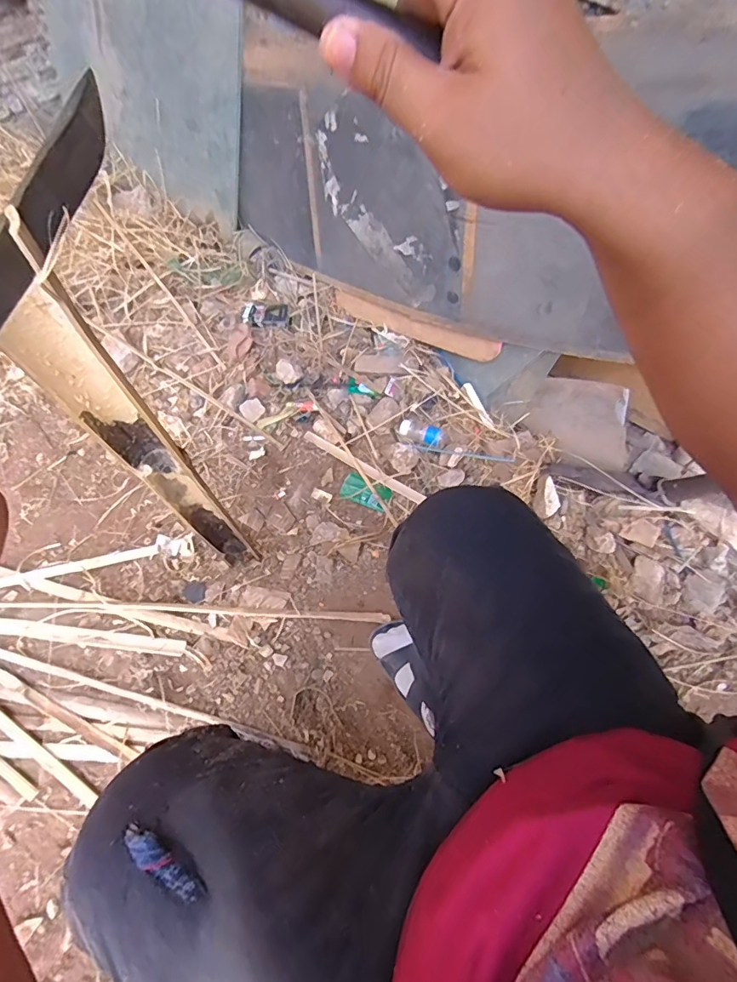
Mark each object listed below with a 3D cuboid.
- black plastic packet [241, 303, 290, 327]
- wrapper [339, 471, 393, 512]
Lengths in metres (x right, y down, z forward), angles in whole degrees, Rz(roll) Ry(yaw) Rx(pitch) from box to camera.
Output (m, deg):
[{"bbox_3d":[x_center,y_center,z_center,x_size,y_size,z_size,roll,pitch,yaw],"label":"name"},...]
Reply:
[{"bbox_3d":[-0.239,-0.408,1.114,0.103,0.013,0.058,-1,61,3],"label":"black plastic packet"},{"bbox_3d":[-0.004,0.000,0.947,0.097,0.004,0.056,22,65,15],"label":"wrapper"}]

